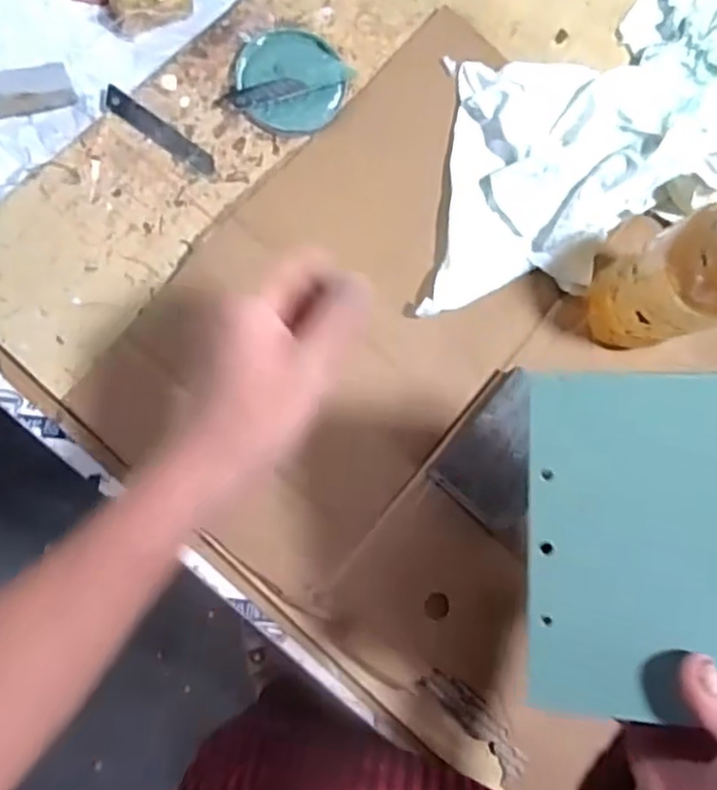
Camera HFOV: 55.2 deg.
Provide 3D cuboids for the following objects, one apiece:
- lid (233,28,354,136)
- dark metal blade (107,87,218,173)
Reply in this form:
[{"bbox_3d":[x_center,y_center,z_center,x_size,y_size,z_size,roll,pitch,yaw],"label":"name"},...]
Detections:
[{"bbox_3d":[-0.052,-0.243,0.527,0.082,0.014,0.084,1,83,-6],"label":"lid"},{"bbox_3d":[-0.148,-0.197,0.513,0.096,0.004,0.017,35,81,-1],"label":"dark metal blade"}]

